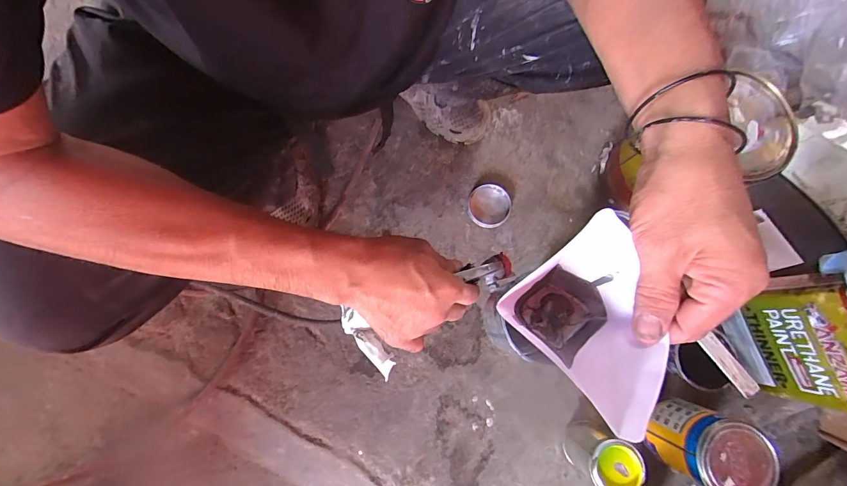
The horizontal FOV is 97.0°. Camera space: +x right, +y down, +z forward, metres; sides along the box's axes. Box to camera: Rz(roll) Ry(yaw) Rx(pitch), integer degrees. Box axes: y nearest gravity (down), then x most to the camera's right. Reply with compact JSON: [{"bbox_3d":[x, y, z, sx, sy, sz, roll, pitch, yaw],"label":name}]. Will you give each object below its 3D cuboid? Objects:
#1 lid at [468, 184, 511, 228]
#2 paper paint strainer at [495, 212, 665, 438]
[{"bbox_3d":[0.119,-0.066,0.679,0.073,0.020,0.076,0,79,-1],"label":"lid"},{"bbox_3d":[0.122,0.052,0.264,0.090,0.077,0.108,-39,82,-8],"label":"paper paint strainer"}]

